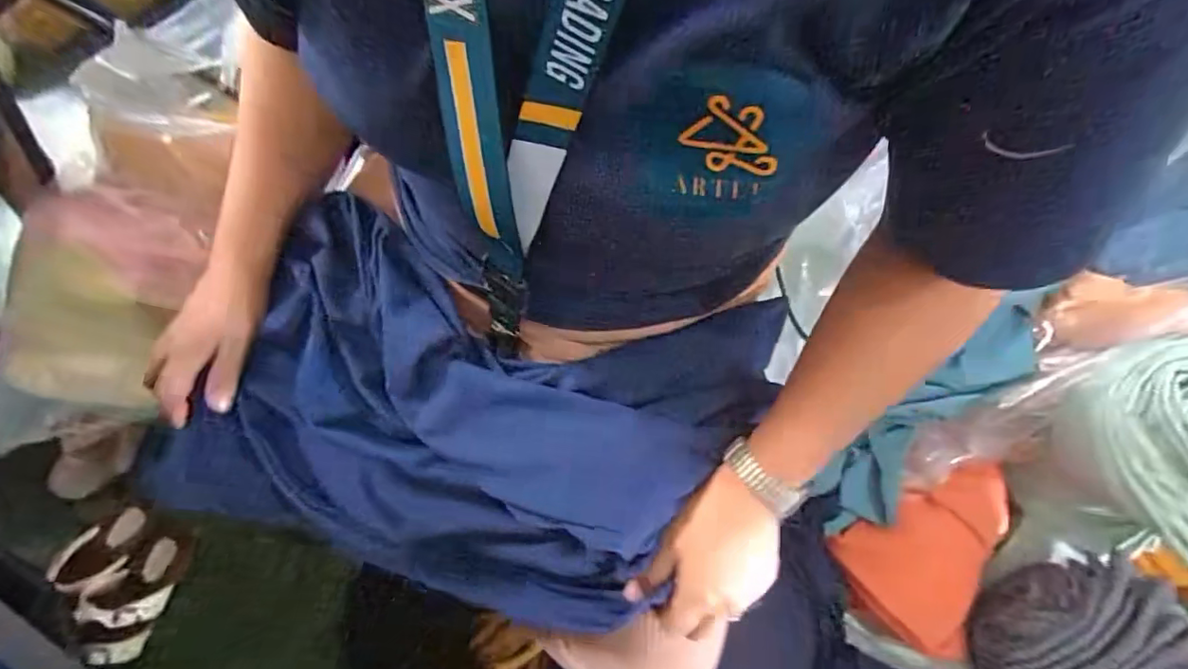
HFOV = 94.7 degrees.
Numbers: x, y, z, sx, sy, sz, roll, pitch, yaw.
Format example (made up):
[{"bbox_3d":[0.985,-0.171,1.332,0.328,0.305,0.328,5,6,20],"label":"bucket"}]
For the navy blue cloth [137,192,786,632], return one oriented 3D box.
[{"bbox_3d":[-0.101,0.058,0.416,0.396,0.110,0.260,20,73,6],"label":"navy blue cloth"}]

